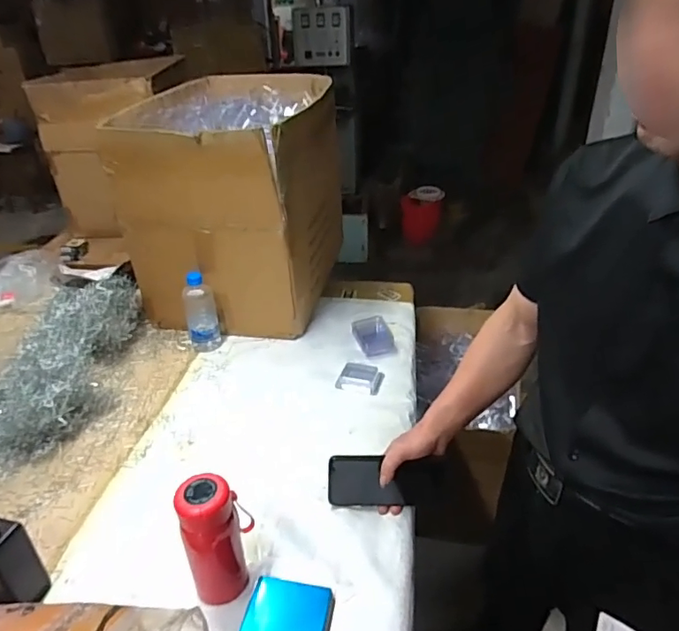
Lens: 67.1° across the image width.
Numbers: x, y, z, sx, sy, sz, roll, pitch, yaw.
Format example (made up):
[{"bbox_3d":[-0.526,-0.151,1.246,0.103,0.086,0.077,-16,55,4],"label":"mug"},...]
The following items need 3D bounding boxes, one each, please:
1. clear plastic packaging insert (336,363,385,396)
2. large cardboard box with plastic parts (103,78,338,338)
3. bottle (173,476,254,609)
[{"bbox_3d":[0.043,0.130,1.075,0.089,0.017,0.072,9,32,17],"label":"clear plastic packaging insert"},{"bbox_3d":[-0.238,-0.290,1.305,0.420,0.498,0.570,3,31,7],"label":"large cardboard box with plastic parts"},{"bbox_3d":[-0.153,0.288,0.656,0.086,0.180,0.059,-11,32,-16],"label":"bottle"}]

